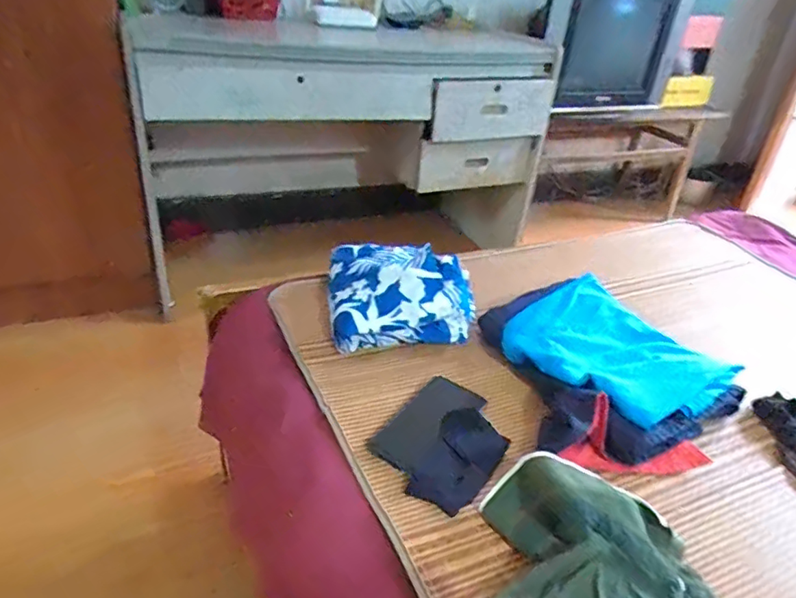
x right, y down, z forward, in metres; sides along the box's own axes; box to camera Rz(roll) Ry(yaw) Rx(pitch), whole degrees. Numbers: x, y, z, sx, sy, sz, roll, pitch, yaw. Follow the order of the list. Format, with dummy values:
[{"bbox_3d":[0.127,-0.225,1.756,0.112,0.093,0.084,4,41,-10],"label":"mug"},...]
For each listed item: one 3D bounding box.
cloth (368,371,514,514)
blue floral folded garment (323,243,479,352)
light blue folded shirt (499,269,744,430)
[{"bbox_3d":[0.054,0.159,0.625,0.127,0.022,0.156,32,48,24],"label":"cloth"},{"bbox_3d":[0.004,-0.012,0.820,0.215,0.076,0.207,3,31,-4],"label":"blue floral folded garment"},{"bbox_3d":[0.289,0.064,0.730,0.226,0.034,0.247,-18,38,-34],"label":"light blue folded shirt"}]

